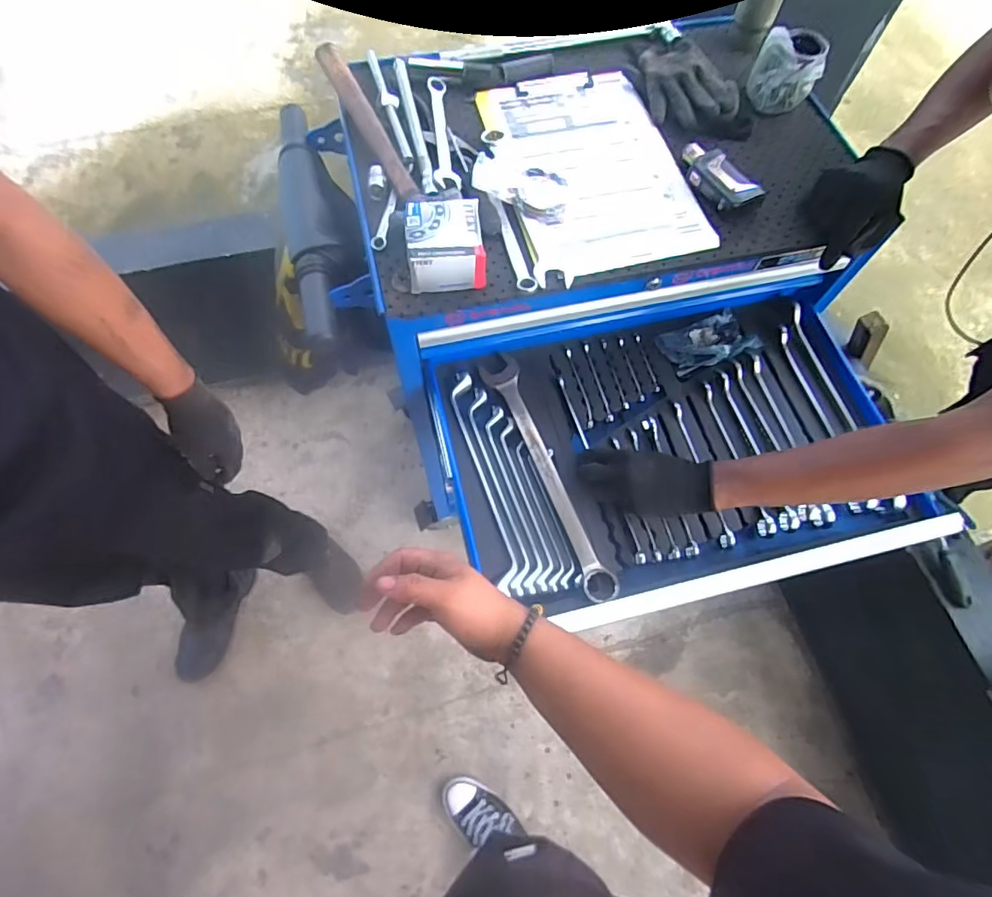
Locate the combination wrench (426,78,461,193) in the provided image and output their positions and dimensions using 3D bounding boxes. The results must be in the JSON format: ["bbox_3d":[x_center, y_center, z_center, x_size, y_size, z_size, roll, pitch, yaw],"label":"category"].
[{"bbox_3d":[-0.075,-0.431,0.725,0.032,0.012,0.233,-6,65,-4],"label":"combination wrench"}]

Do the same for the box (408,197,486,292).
[{"bbox_3d":[-0.060,-0.234,0.617,0.088,0.048,0.095,-6,65,-4],"label":"box"}]

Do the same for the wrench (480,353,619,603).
[{"bbox_3d":[0.068,0.028,0.698,0.044,0.017,0.350,-20,67,-10],"label":"wrench"}]

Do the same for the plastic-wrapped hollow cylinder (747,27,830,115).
[{"bbox_3d":[0.417,-0.536,0.764,0.072,0.079,0.071,0,65,-2],"label":"plastic-wrapped hollow cylinder"}]

